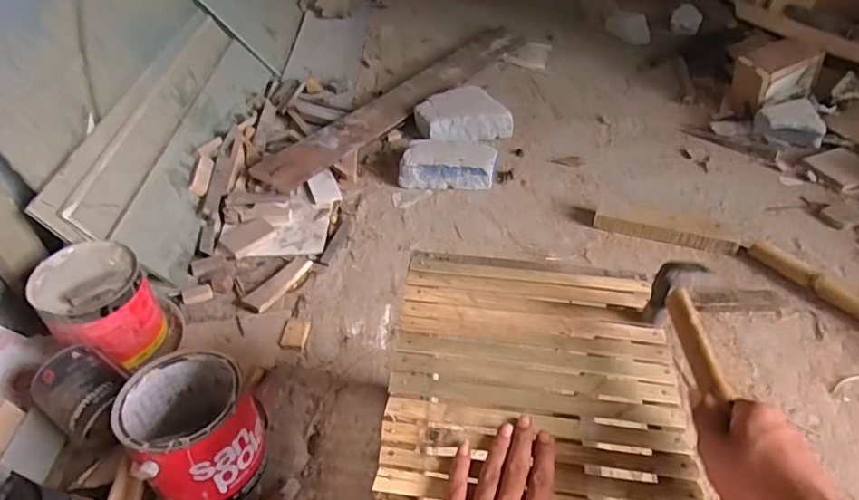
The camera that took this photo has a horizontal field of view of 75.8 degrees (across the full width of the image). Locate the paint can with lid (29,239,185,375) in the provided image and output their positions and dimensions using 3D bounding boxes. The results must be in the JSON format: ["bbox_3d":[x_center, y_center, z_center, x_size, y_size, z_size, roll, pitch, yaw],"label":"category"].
[{"bbox_3d":[-0.528,0.095,0.900,0.158,0.160,0.156,32,53,29],"label":"paint can with lid"}]

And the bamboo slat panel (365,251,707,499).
[{"bbox_3d":[0.096,0.120,0.508,0.258,0.030,0.315,2,46,8],"label":"bamboo slat panel"}]

